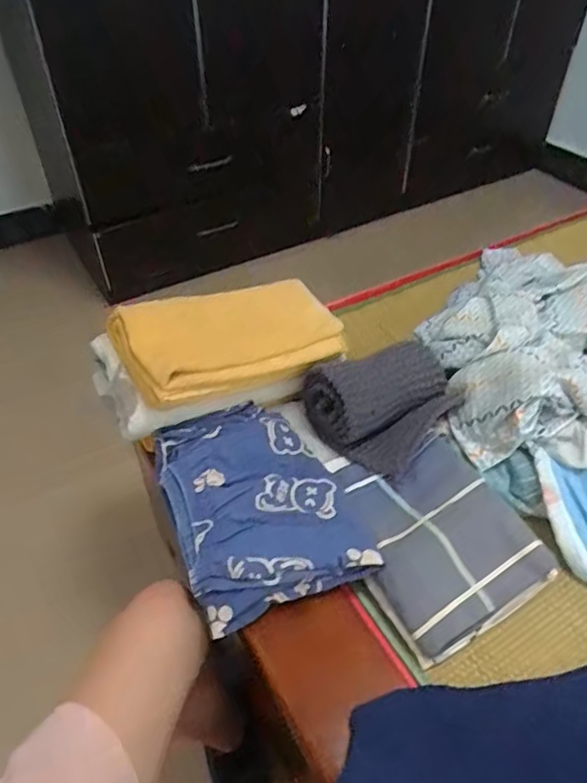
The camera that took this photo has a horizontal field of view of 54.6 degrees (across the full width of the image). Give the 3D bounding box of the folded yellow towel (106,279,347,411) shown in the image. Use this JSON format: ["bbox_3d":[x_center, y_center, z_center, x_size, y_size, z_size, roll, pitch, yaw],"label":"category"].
[{"bbox_3d":[-0.078,-0.081,0.782,0.324,0.105,0.131,-15,44,-36],"label":"folded yellow towel"}]

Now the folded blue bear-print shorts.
[{"bbox_3d":[-0.046,0.128,0.697,0.202,0.053,0.270,-16,46,-15],"label":"folded blue bear-print shorts"}]

